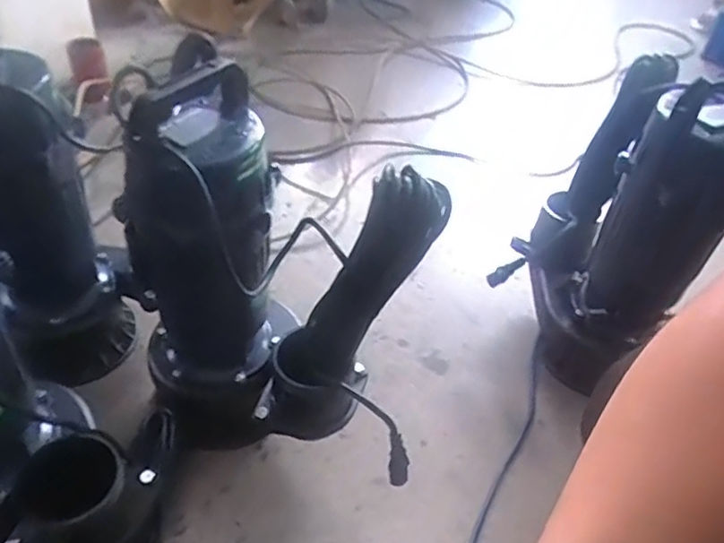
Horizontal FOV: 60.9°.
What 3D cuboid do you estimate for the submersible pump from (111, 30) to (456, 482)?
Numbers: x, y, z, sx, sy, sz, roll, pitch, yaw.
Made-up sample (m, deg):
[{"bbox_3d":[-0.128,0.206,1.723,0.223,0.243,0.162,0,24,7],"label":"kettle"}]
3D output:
[{"bbox_3d":[-0.076,0.031,0.686,0.325,0.432,0.173,16,44,10],"label":"submersible pump"}]

